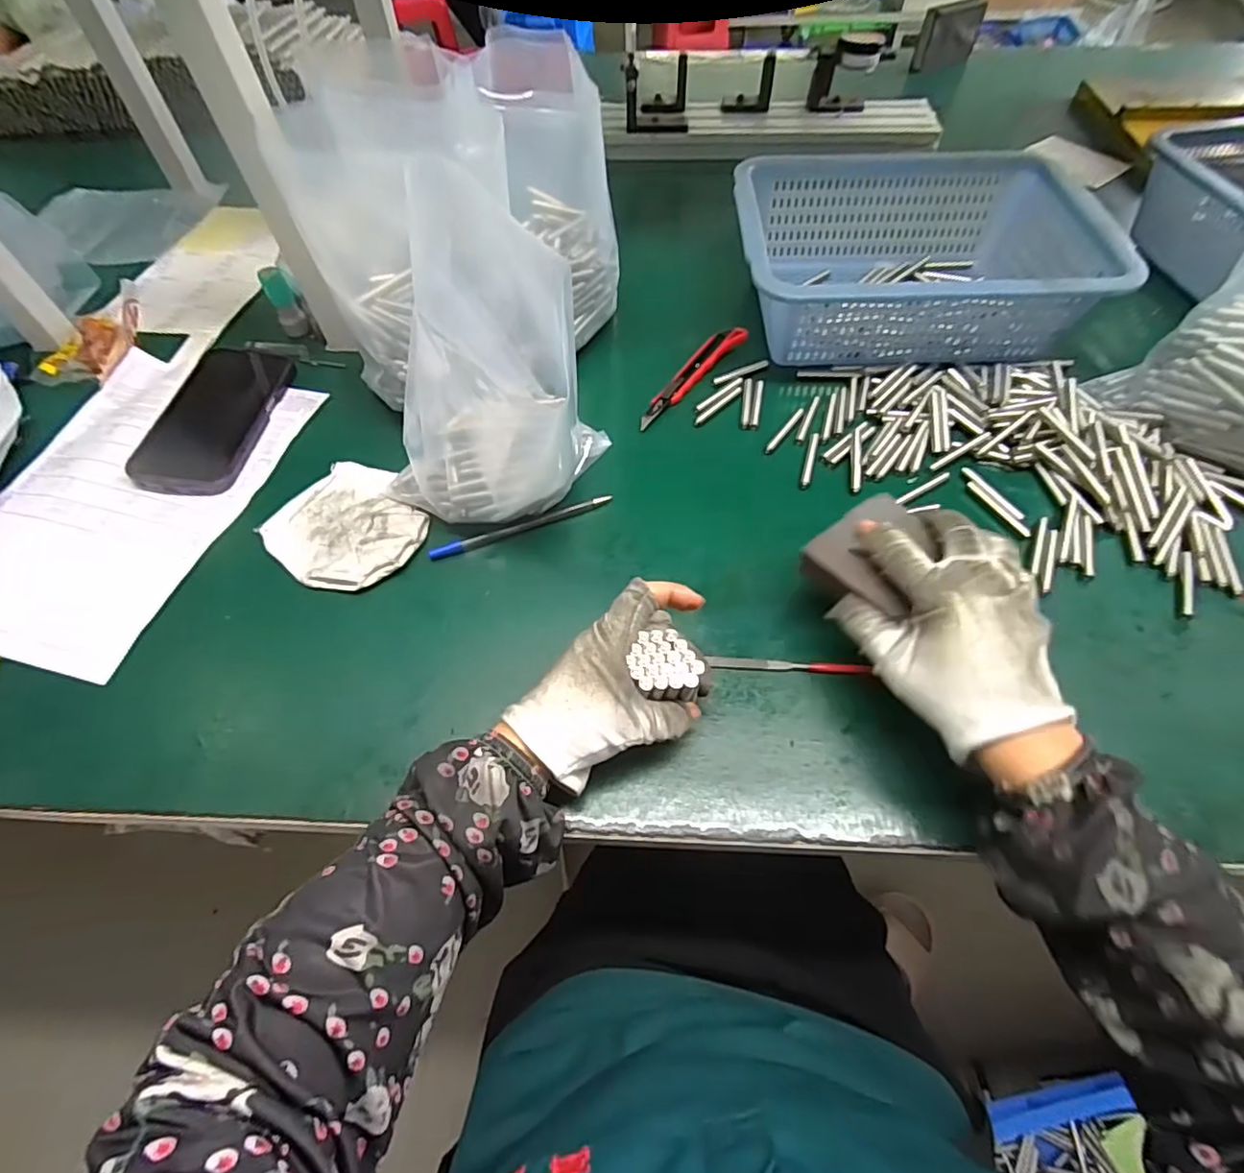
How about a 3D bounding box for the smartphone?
[{"bbox_3d":[-0.353,-0.149,0.516,0.083,0.015,0.171,0,57,2],"label":"smartphone"}]

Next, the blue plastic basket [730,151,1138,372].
[{"bbox_3d":[0.254,-0.299,0.548,0.298,0.096,0.235,2,56,3],"label":"blue plastic basket"}]

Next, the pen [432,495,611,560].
[{"bbox_3d":[-0.077,-0.047,0.449,0.139,0.012,0.012,-19,59,-10],"label":"pen"}]

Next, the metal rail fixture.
[{"bbox_3d":[0.193,-0.628,0.770,0.441,0.102,0.102,-2,57,0],"label":"metal rail fixture"}]

